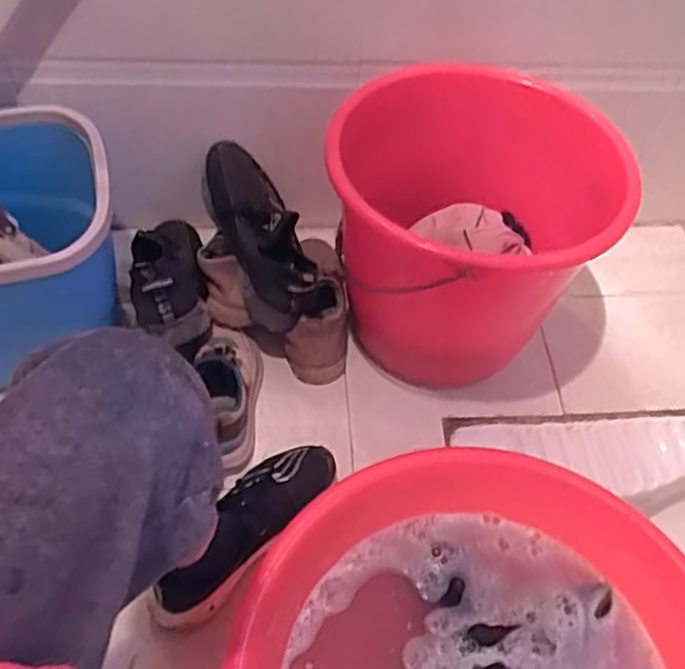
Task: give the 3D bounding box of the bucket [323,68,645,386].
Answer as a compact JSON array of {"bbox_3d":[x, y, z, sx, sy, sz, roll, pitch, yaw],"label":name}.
[{"bbox_3d":[0.163,-0.131,0.866,0.322,0.312,0.339,1,52,-2],"label":"bucket"}]

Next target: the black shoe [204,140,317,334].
[{"bbox_3d":[-0.120,-0.134,0.927,0.101,0.129,0.268,-13,54,-12],"label":"black shoe"}]

